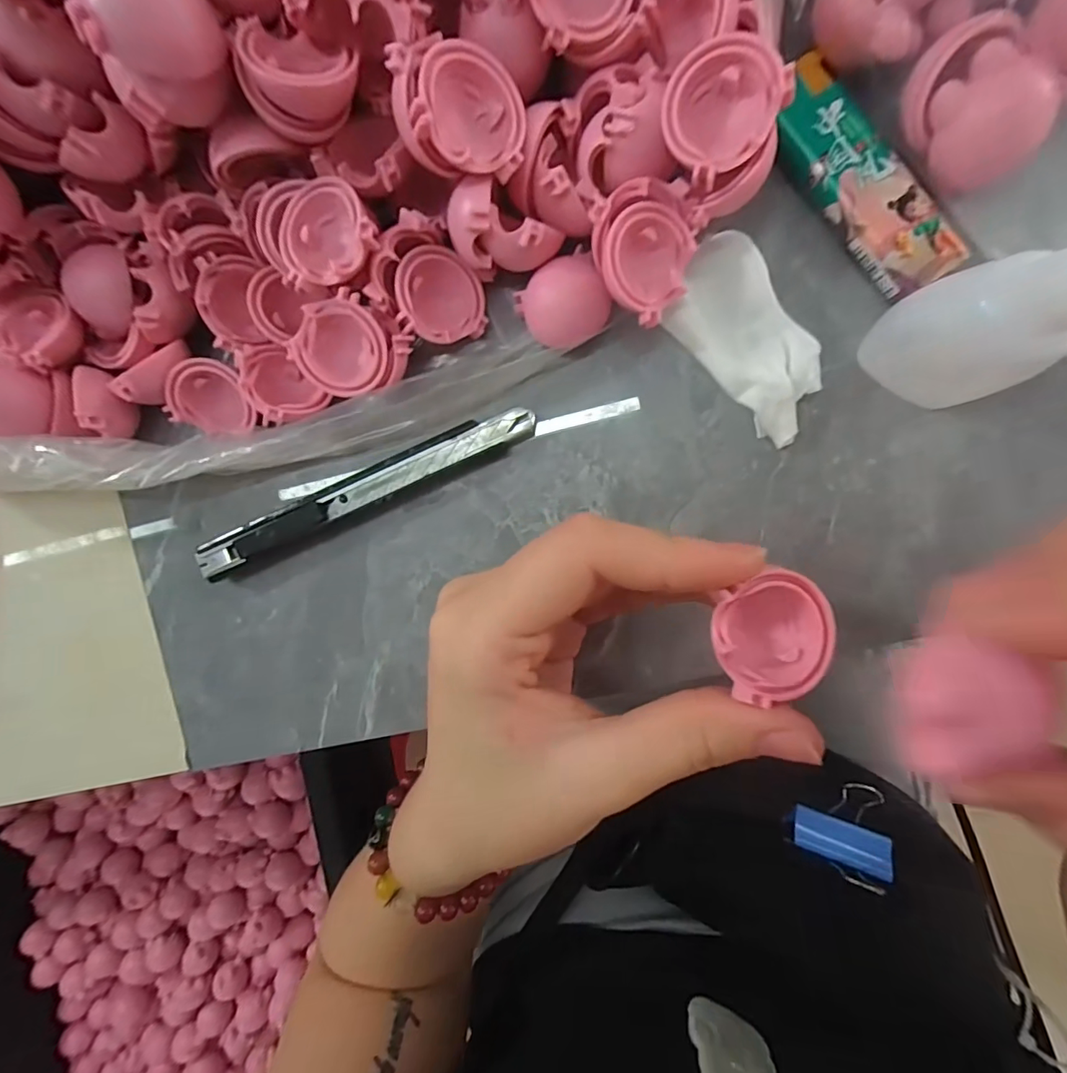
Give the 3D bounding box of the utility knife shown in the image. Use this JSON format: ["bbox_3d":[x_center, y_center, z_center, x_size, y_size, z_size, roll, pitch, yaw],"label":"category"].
[{"bbox_3d":[-0.063,-0.016,0.178,0.133,0.011,0.013,-23,91,7],"label":"utility knife"}]

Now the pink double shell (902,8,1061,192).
[{"bbox_3d":[0.124,-0.120,0.135,0.023,0.019,0.038,-40,89,7],"label":"pink double shell"}]

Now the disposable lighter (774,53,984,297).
[{"bbox_3d":[0.100,-0.108,0.150,0.026,0.007,0.076,-35,89,7],"label":"disposable lighter"}]

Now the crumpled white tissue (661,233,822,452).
[{"bbox_3d":[0.071,-0.064,0.158,0.034,0.014,0.064,-40,89,7],"label":"crumpled white tissue"}]

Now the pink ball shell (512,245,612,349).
[{"bbox_3d":[0.010,-0.077,0.165,0.027,0.014,0.025,-26,91,7],"label":"pink ball shell"}]

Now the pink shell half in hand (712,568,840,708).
[{"bbox_3d":[0.057,0.023,0.119,0.028,0.014,0.028,0,94,6],"label":"pink shell half in hand"}]

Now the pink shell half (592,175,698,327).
[{"bbox_3d":[0.033,-0.085,0.150,0.029,0.023,0.039,10,95,5],"label":"pink shell half"}]

